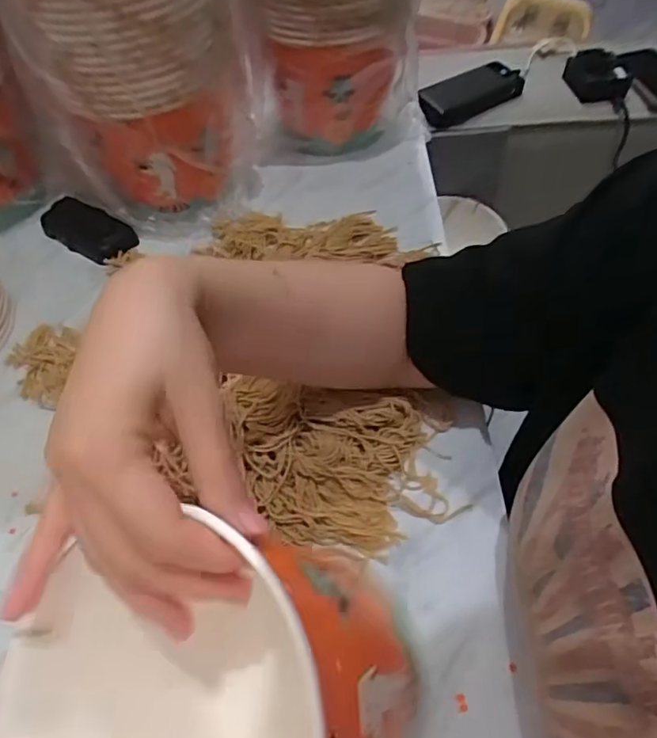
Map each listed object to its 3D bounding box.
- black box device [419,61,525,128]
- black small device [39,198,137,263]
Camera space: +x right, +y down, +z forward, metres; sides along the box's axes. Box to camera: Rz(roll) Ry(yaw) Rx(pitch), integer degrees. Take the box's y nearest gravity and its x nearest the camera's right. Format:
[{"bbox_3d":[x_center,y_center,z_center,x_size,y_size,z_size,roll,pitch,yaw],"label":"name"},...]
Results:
[{"bbox_3d":[0.211,-0.412,0.844,0.173,0.035,0.068,-29,58,-17],"label":"black box device"},{"bbox_3d":[-0.251,-0.147,0.595,0.098,0.025,0.049,26,60,20],"label":"black small device"}]

